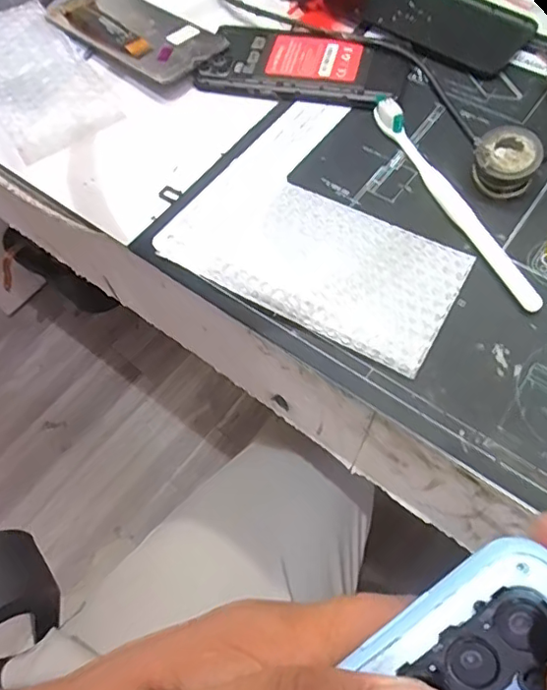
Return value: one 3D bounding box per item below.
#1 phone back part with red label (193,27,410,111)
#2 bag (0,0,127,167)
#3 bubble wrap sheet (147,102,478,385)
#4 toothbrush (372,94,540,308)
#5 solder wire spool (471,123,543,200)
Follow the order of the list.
[{"bbox_3d":[0.023,-0.213,0.419,0.150,0.007,0.069,16,63,11],"label":"phone back part with red label"},{"bbox_3d":[-0.196,-0.215,0.432,0.089,0.022,0.180,-32,59,-11],"label":"bag"},{"bbox_3d":[0.041,-0.085,0.350,0.175,0.008,0.166,28,66,17],"label":"bubble wrap sheet"},{"bbox_3d":[0.114,-0.097,0.350,0.016,0.016,0.180,-22,63,-9],"label":"toothbrush"},{"bbox_3d":[0.147,-0.116,0.352,0.037,0.028,0.035,-1,61,2],"label":"solder wire spool"}]

